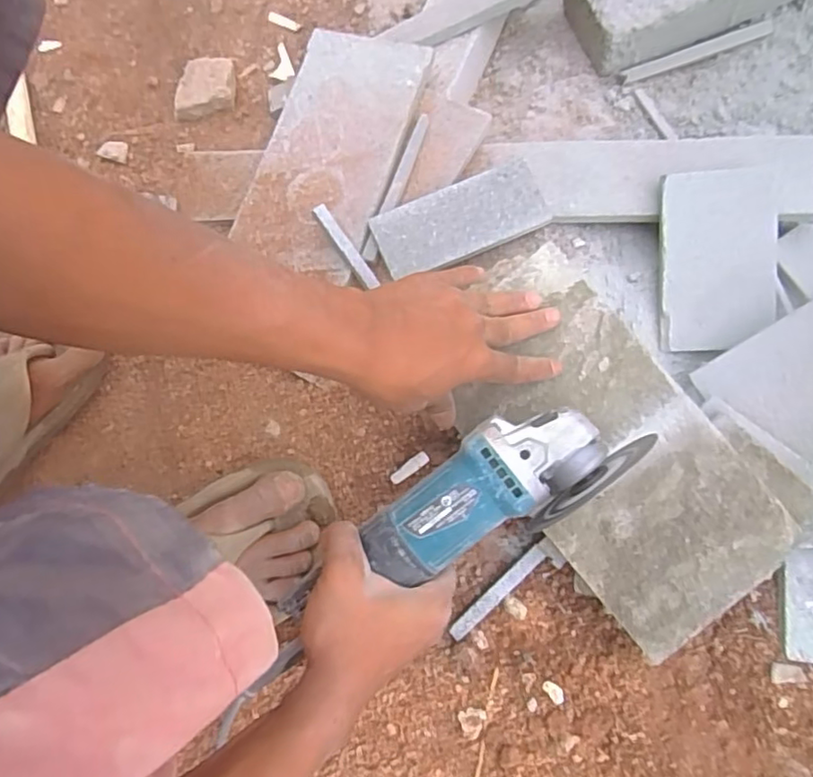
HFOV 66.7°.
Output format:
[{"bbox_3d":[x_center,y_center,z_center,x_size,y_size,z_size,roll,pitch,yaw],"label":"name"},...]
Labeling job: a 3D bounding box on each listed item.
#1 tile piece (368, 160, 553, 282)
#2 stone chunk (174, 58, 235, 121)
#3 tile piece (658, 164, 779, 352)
[{"bbox_3d":[0.049,-0.148,0.546,0.151,0.011,0.064,-23,82,-3],"label":"tile piece"},{"bbox_3d":[-0.214,-0.318,0.658,0.056,0.022,0.062,6,81,1],"label":"stone chunk"},{"bbox_3d":[0.269,-0.110,0.533,0.095,0.012,0.148,-3,100,11],"label":"tile piece"}]

